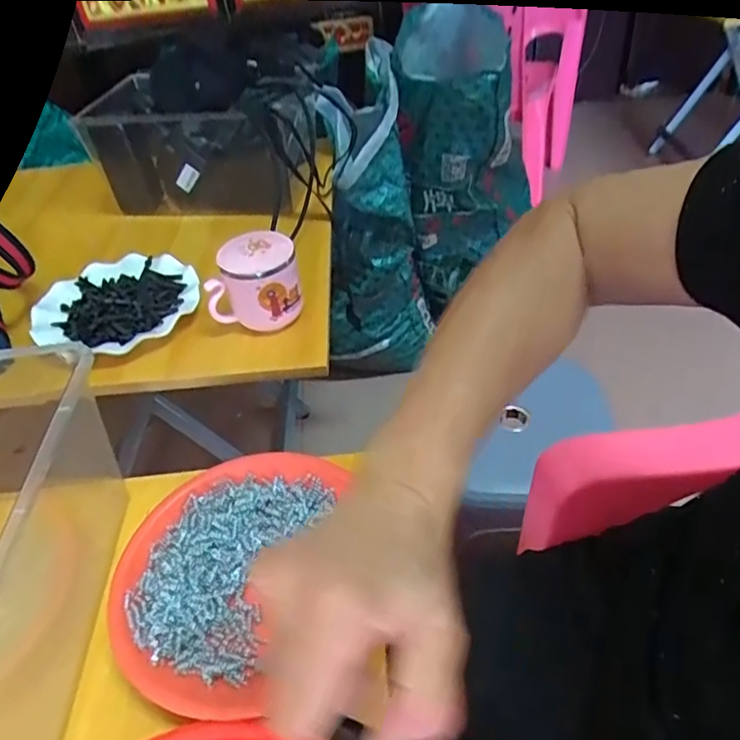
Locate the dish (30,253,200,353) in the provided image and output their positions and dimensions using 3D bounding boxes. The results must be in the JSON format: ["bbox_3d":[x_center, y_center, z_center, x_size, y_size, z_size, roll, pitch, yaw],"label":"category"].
[{"bbox_3d":[-0.286,-0.084,0.683,0.182,0.024,0.163,11,43,15],"label":"dish"}]

